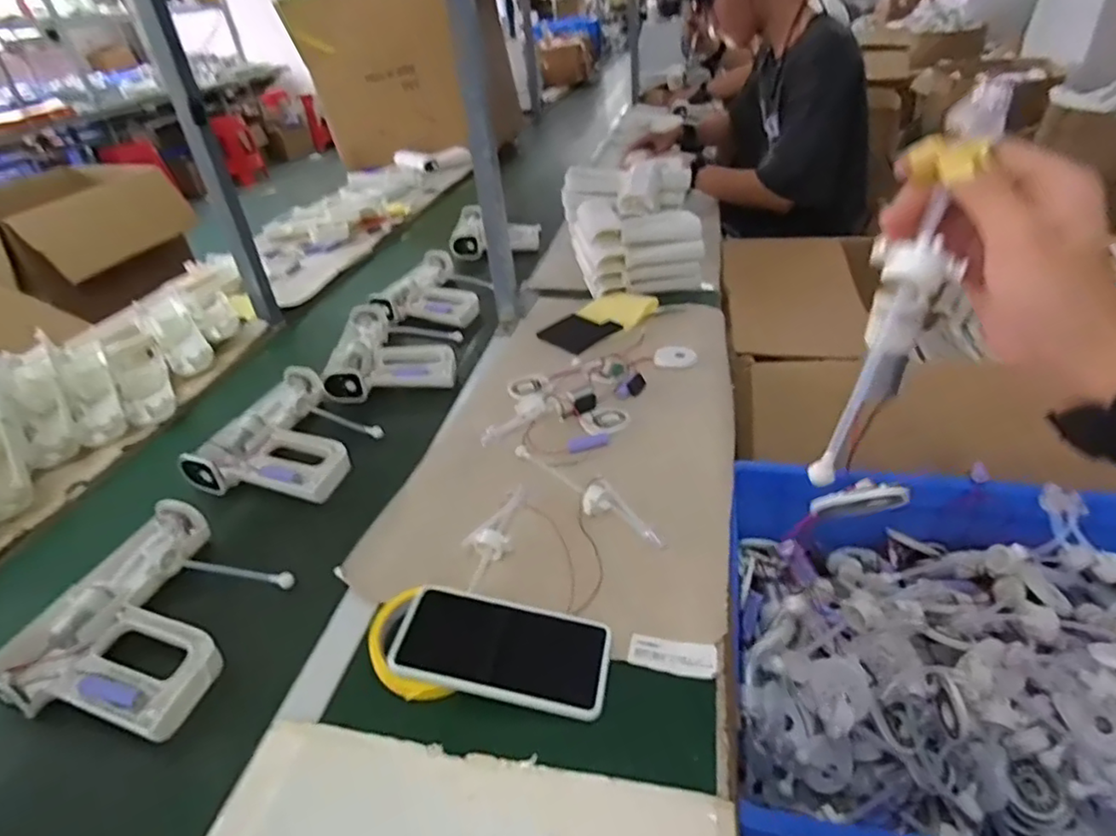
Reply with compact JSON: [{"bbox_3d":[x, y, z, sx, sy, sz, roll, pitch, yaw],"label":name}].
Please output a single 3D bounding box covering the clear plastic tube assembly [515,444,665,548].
[{"bbox_3d":[0.025,0.073,0.649,0.035,0.025,0.215,-28,41,-28],"label":"clear plastic tube assembly"}]

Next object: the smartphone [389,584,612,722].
[{"bbox_3d":[-0.043,0.184,0.498,0.167,0.007,0.086,12,40,9],"label":"smartphone"}]

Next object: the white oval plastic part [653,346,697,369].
[{"bbox_3d":[0.165,-0.085,0.866,0.058,0.010,0.045,1,36,10],"label":"white oval plastic part"}]

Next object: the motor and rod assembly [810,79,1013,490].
[{"bbox_3d":[0.185,-0.059,0.327,0.045,0.206,0.035,-10,33,-33],"label":"motor and rod assembly"}]

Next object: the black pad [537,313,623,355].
[{"bbox_3d":[0.029,-0.132,0.959,0.095,0.008,0.111,25,45,36],"label":"black pad"}]

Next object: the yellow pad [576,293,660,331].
[{"bbox_3d":[0.096,-0.177,0.993,0.087,0.028,0.109,-33,43,-32],"label":"yellow pad"}]

